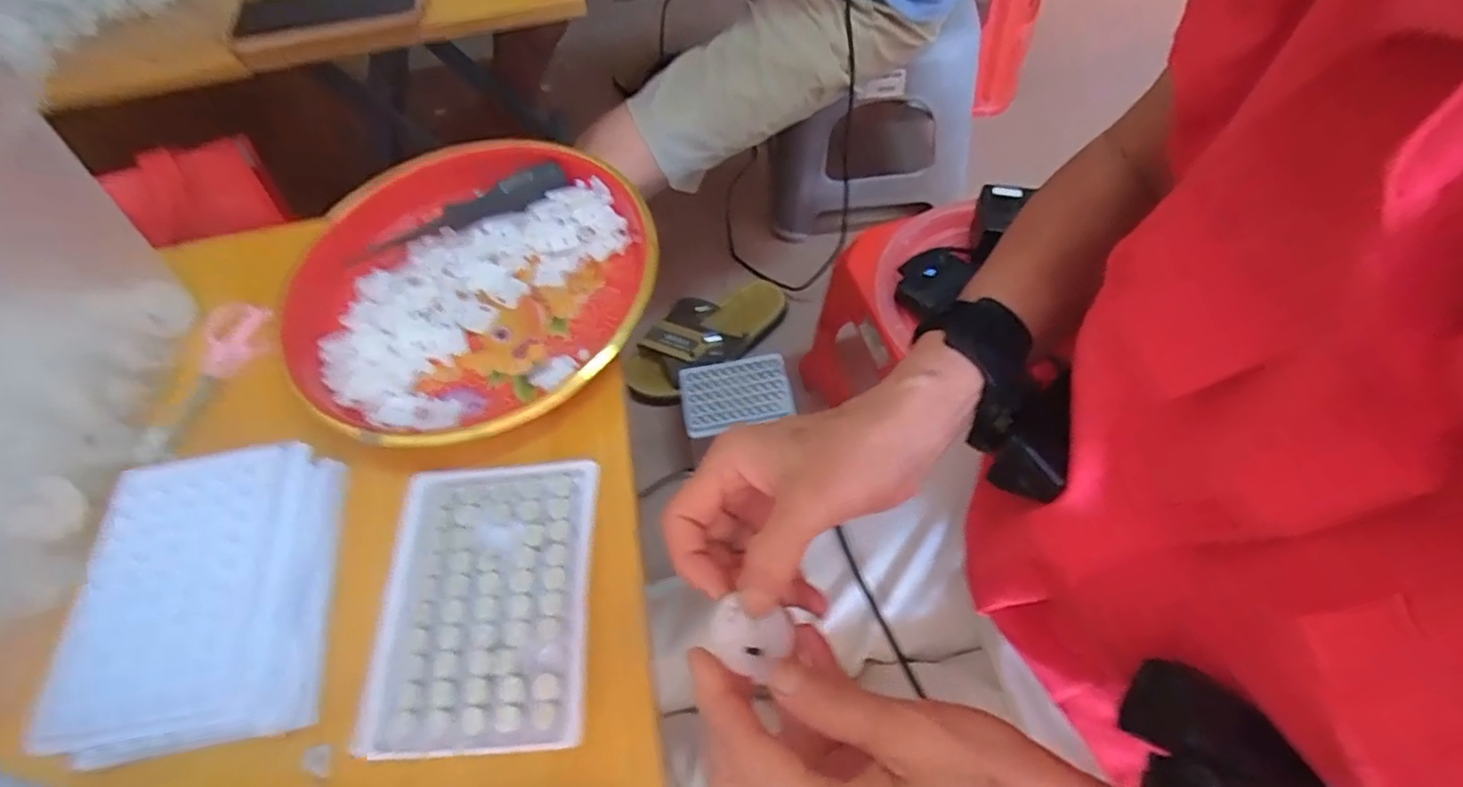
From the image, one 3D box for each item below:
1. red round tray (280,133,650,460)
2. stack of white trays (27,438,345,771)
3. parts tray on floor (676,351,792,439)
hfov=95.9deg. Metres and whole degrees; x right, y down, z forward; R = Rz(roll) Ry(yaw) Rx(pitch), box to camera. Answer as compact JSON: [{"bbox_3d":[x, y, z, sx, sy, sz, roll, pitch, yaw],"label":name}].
[{"bbox_3d":[-0.158,-0.064,0.398,0.207,0.030,0.215,-2,60,3],"label":"red round tray"},{"bbox_3d":[-0.245,0.093,0.308,0.109,0.028,0.131,-11,60,-2],"label":"stack of white trays"},{"bbox_3d":[0.006,-0.001,0.816,0.132,0.012,0.092,-11,60,-2],"label":"parts tray on floor"}]

